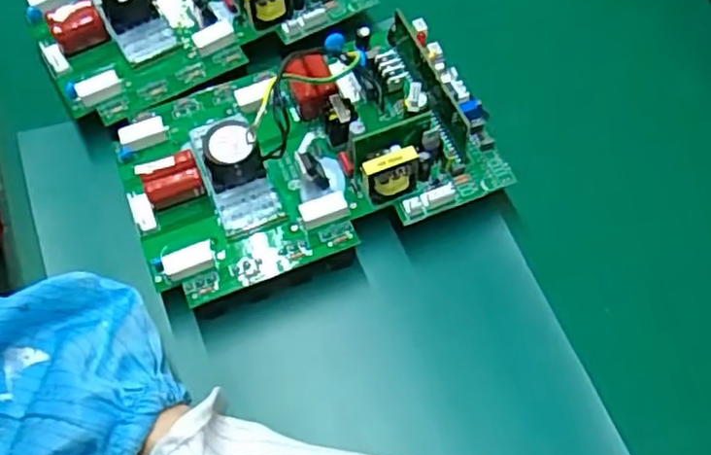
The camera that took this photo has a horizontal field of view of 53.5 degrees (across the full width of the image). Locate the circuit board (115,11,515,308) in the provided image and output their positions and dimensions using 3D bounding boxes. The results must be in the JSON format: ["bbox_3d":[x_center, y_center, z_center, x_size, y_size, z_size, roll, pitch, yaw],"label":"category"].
[{"bbox_3d":[-0.026,-0.044,0.341,0.173,0.034,0.112,-21,64,-9],"label":"circuit board"}]

